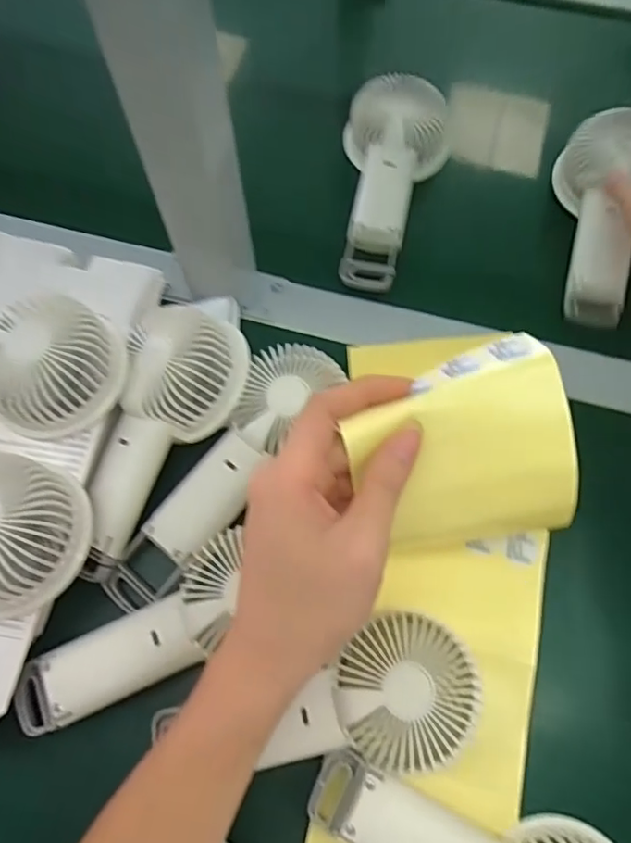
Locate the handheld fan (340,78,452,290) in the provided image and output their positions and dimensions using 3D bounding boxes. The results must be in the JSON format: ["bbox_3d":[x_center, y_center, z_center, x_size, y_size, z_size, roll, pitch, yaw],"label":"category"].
[{"bbox_3d":[0.063,-0.192,0.463,0.083,0.052,0.178,6,68,2],"label":"handheld fan"}]

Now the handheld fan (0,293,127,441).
[{"bbox_3d":[-0.202,-0.052,0.365,0.162,0.045,0.082,25,70,10],"label":"handheld fan"}]

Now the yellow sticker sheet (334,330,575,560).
[{"bbox_3d":[0.079,0.021,0.296,0.107,0.029,0.098,-23,110,-1],"label":"yellow sticker sheet"}]

